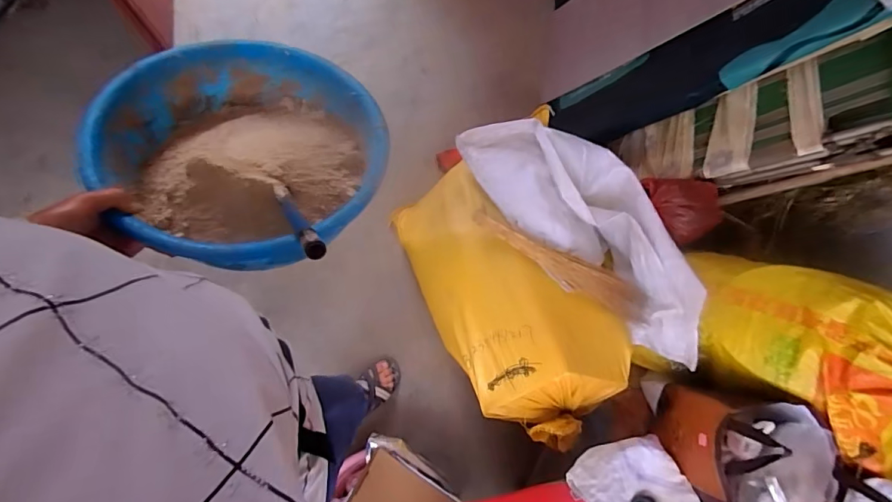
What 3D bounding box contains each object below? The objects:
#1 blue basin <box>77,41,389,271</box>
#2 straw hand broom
[{"bbox_3d":[-0.267,-0.131,0.647,0.347,0.140,0.347,6,63,-12],"label":"blue basin"},{"bbox_3d":[0.283,0.028,1.129,0.476,0.062,0.098,31,78,8],"label":"straw hand broom"}]

